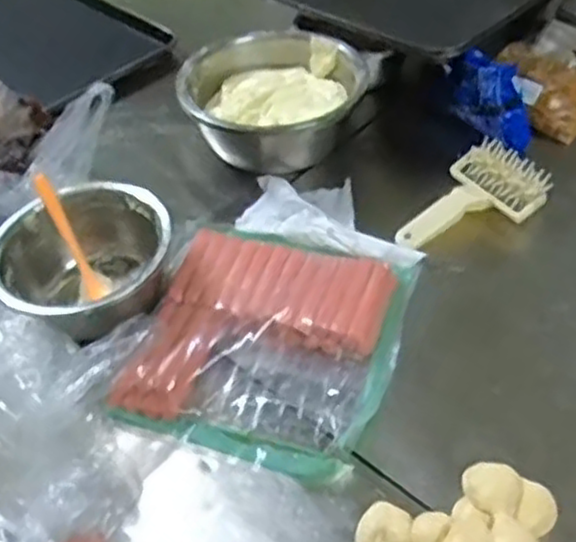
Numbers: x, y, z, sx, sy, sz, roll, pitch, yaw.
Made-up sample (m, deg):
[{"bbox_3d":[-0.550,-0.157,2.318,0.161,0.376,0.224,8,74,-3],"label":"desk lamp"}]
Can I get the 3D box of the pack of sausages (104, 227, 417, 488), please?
[{"bbox_3d":[-0.017,0.066,0.772,0.257,0.042,0.280,11,47,14],"label":"pack of sausages"}]

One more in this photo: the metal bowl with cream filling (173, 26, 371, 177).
[{"bbox_3d":[-0.019,-0.230,1.011,0.240,0.116,0.228,-2,45,2],"label":"metal bowl with cream filling"}]

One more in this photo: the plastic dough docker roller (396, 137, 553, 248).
[{"bbox_3d":[0.215,-0.089,0.902,0.195,0.058,0.114,-22,48,-18],"label":"plastic dough docker roller"}]

